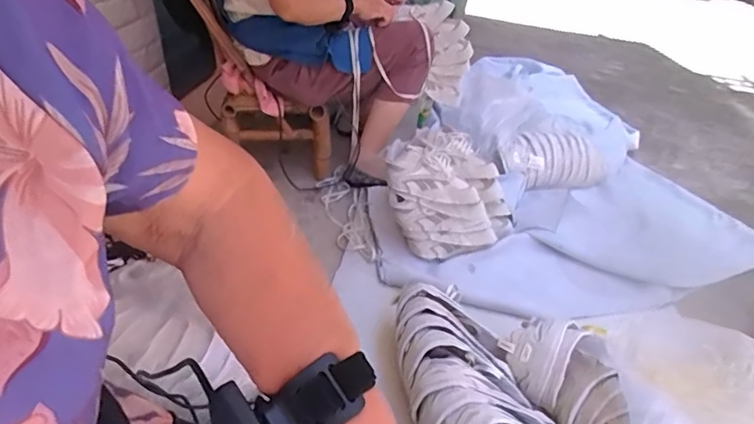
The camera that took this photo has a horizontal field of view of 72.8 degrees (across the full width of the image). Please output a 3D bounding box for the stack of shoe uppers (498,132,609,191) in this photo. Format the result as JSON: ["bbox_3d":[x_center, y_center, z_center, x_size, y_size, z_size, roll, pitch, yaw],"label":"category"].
[{"bbox_3d":[0.500,-0.136,1.508,0.300,0.140,0.143,-5,36,-10],"label":"stack of shoe uppers"}]

